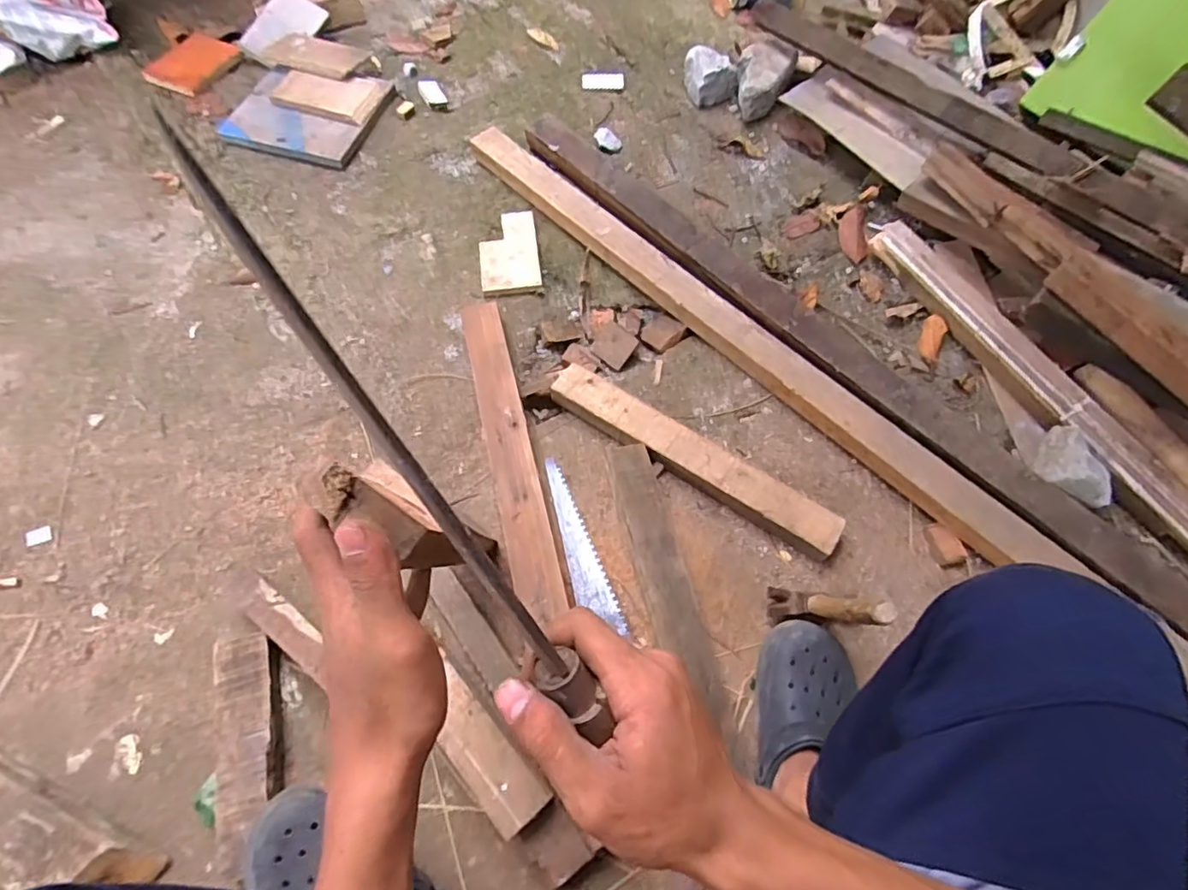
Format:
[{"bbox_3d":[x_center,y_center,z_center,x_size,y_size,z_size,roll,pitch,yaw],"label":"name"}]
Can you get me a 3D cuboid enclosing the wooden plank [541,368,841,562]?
[{"bbox_3d":[0.137,0.016,0.875,0.450,0.040,0.066,32,68,13],"label":"wooden plank"}]

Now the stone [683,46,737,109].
[{"bbox_3d":[0.232,-0.734,1.222,0.107,0.077,0.077,9,65,3],"label":"stone"}]

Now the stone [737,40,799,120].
[{"bbox_3d":[0.336,-0.731,1.227,0.107,0.075,0.170,18,66,7],"label":"stone"}]

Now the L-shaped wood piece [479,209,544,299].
[{"bbox_3d":[-0.147,-0.333,1.058,0.100,0.015,0.171,-7,65,-5],"label":"L-shaped wood piece"}]

